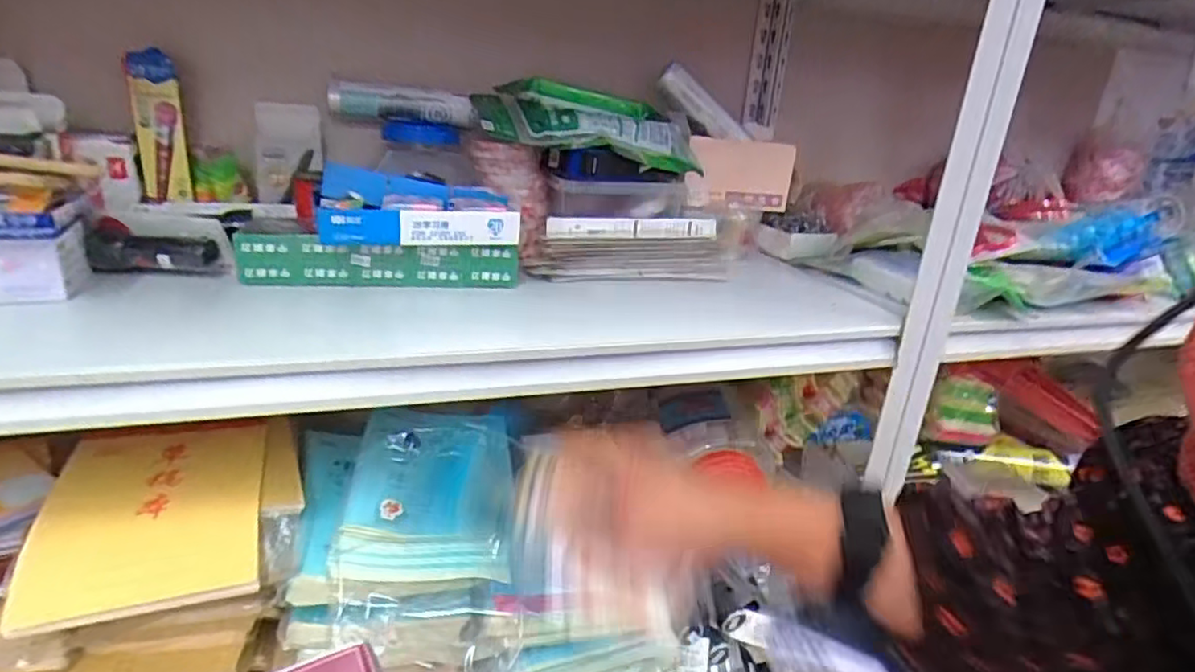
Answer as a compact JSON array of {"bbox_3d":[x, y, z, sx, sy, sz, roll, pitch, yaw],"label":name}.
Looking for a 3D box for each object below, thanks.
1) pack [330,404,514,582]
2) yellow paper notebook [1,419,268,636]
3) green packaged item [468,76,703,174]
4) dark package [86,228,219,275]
[{"bbox_3d":[-0.185,0.158,0.714,0.169,0.036,0.245,3,36,-9],"label":"pack"},{"bbox_3d":[-0.426,0.162,0.615,0.182,0.024,0.236,-7,35,-19],"label":"yellow paper notebook"},{"bbox_3d":[-0.009,-0.290,0.874,0.311,0.097,0.128,1,20,-11],"label":"green packaged item"},{"bbox_3d":[-0.511,-0.096,0.727,0.138,0.042,0.023,4,19,0],"label":"dark package"}]

